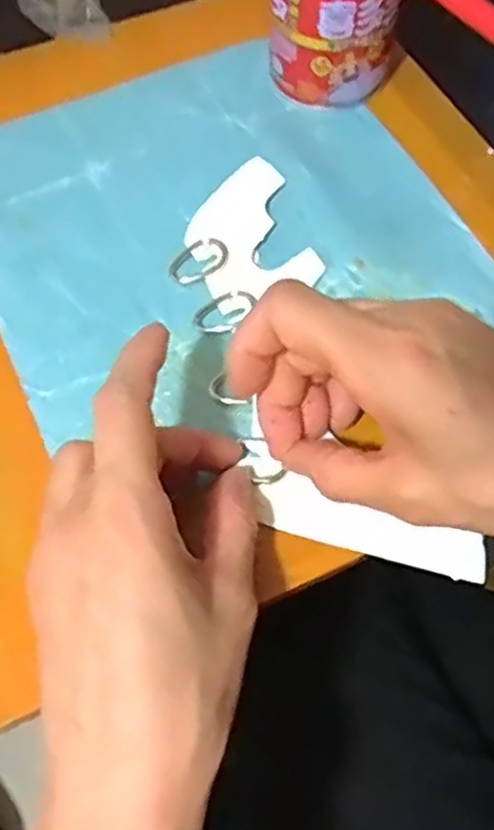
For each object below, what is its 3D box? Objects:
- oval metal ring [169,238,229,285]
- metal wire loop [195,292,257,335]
[{"bbox_3d":[-0.023,-0.074,0.341,0.028,0.006,0.019,-30,67,-14],"label":"oval metal ring"},{"bbox_3d":[-0.011,-0.047,0.328,0.020,0.007,0.025,30,68,15],"label":"metal wire loop"}]

